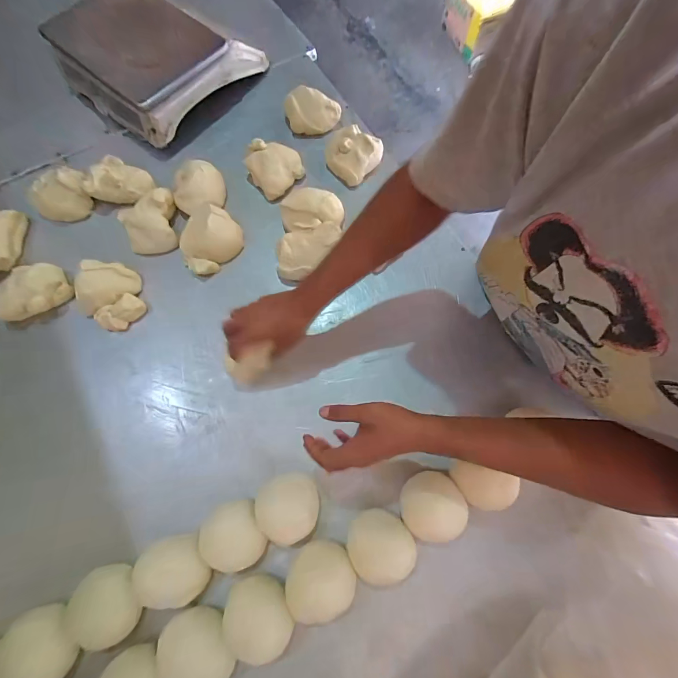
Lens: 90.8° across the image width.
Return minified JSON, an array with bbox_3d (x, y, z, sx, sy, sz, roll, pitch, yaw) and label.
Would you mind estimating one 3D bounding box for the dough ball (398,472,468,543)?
[{"bbox_3d":[0.133,0.243,0.483,0.086,0.054,0.089,0,71,0],"label":"dough ball"}]

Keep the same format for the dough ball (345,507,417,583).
[{"bbox_3d":[0.060,0.285,0.465,0.097,0.059,0.086,-9,71,-3],"label":"dough ball"}]

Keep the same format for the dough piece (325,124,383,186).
[{"bbox_3d":[0.029,-0.375,0.676,0.109,0.052,0.111,30,76,10],"label":"dough piece"}]

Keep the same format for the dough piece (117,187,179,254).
[{"bbox_3d":[-0.356,-0.225,0.635,0.102,0.059,0.118,-12,72,-4],"label":"dough piece"}]

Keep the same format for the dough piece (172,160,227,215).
[{"bbox_3d":[-0.269,-0.291,0.647,0.105,0.040,0.115,-22,74,-5],"label":"dough piece"}]

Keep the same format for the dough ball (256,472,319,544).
[{"bbox_3d":[-0.075,0.245,0.489,0.087,0.040,0.087,0,71,0],"label":"dough ball"}]

